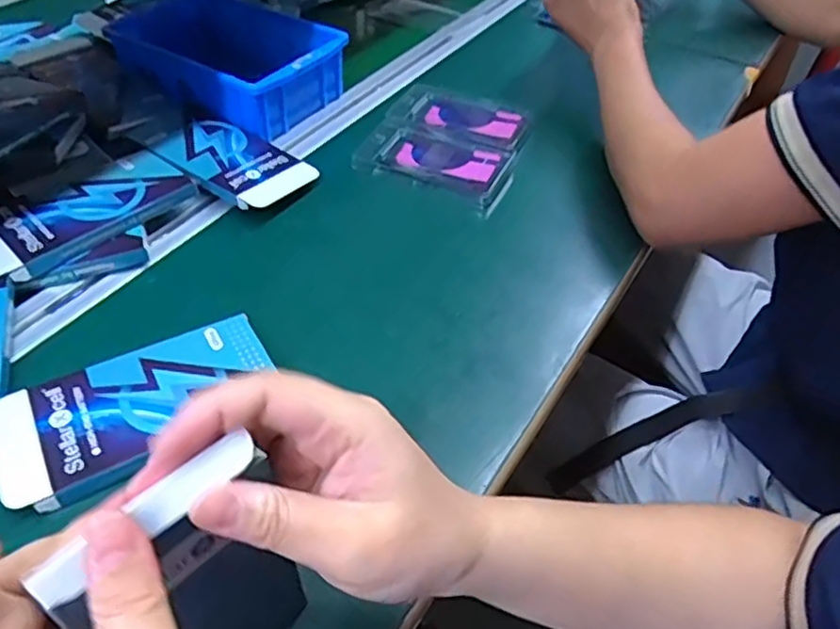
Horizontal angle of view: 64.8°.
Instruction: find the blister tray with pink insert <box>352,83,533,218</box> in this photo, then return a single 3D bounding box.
[{"bbox_3d":[0.029,-0.164,0.608,0.134,0.020,0.160,18,50,14],"label":"blister tray with pink insert"}]

